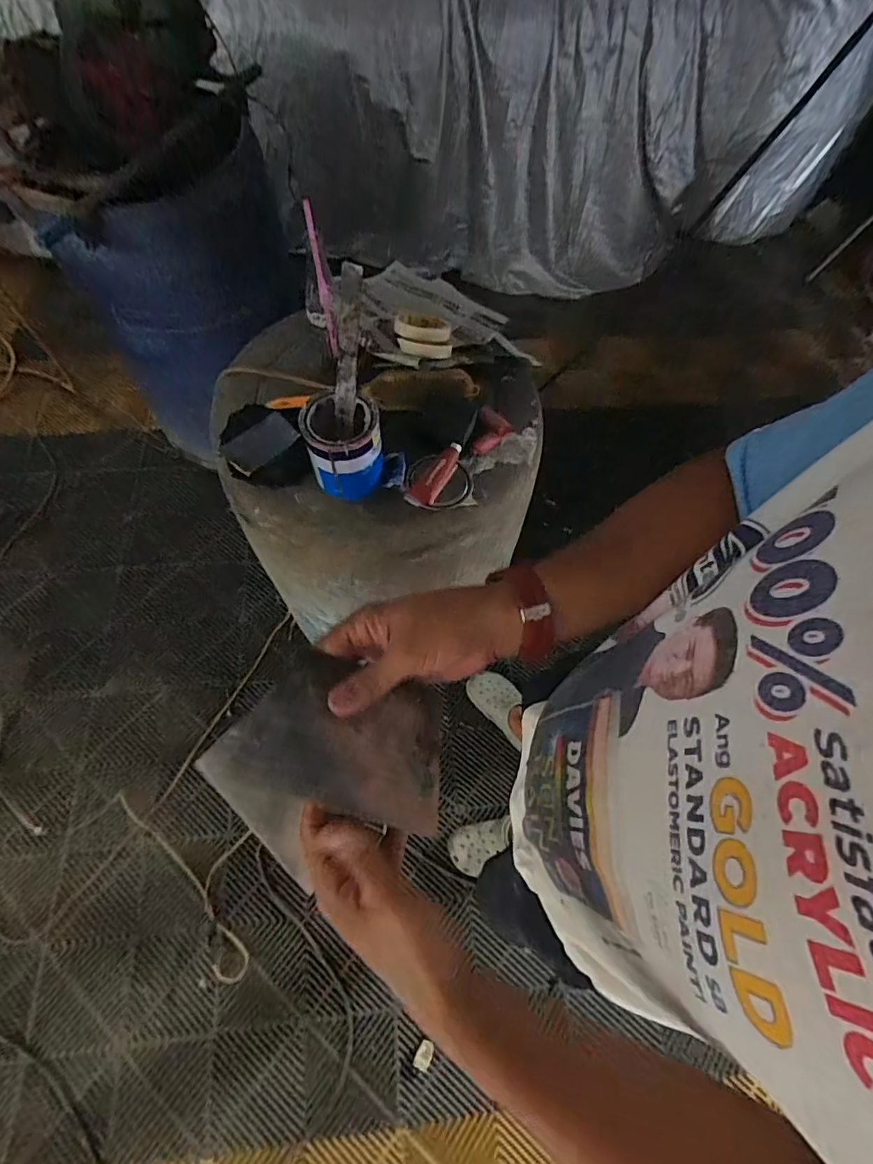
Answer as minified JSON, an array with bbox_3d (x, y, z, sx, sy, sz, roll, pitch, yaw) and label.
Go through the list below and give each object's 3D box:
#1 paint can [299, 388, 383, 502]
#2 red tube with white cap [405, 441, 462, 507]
[{"bbox_3d":[-0.133,-0.195,0.729,0.102,0.107,0.105,1,63,-1],"label":"paint can"},{"bbox_3d":[0.001,-0.163,0.785,0.038,0.016,0.116,36,80,14],"label":"red tube with white cap"}]

